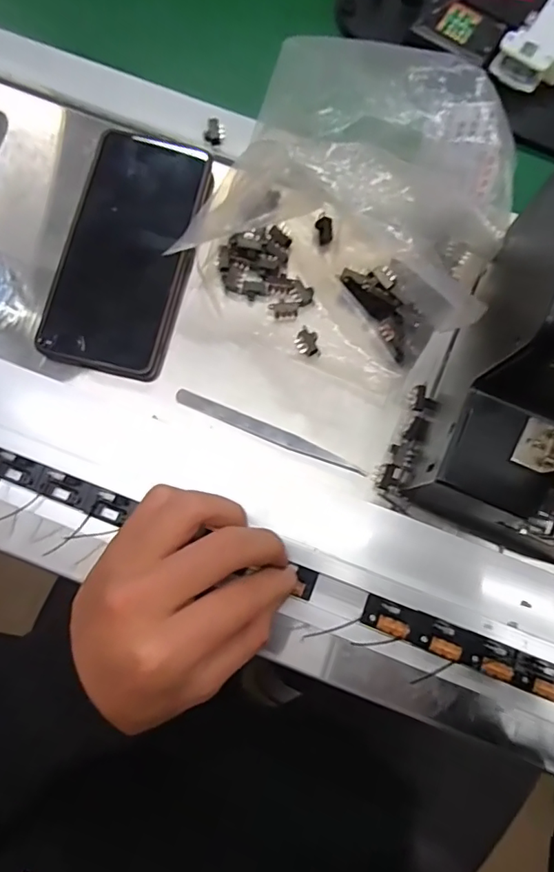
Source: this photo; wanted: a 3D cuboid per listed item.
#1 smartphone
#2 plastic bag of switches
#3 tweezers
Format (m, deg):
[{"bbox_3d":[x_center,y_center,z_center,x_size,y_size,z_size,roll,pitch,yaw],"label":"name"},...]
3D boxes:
[{"bbox_3d":[-0.097,-0.123,0.341,0.080,0.012,0.165,15,80,-2],"label":"smartphone"},{"bbox_3d":[0.046,-0.137,0.315,0.172,0.098,0.165,24,79,3],"label":"plastic bag of switches"},{"bbox_3d":[-0.005,-0.001,0.331,0.126,0.010,0.011,23,79,3],"label":"tweezers"}]

